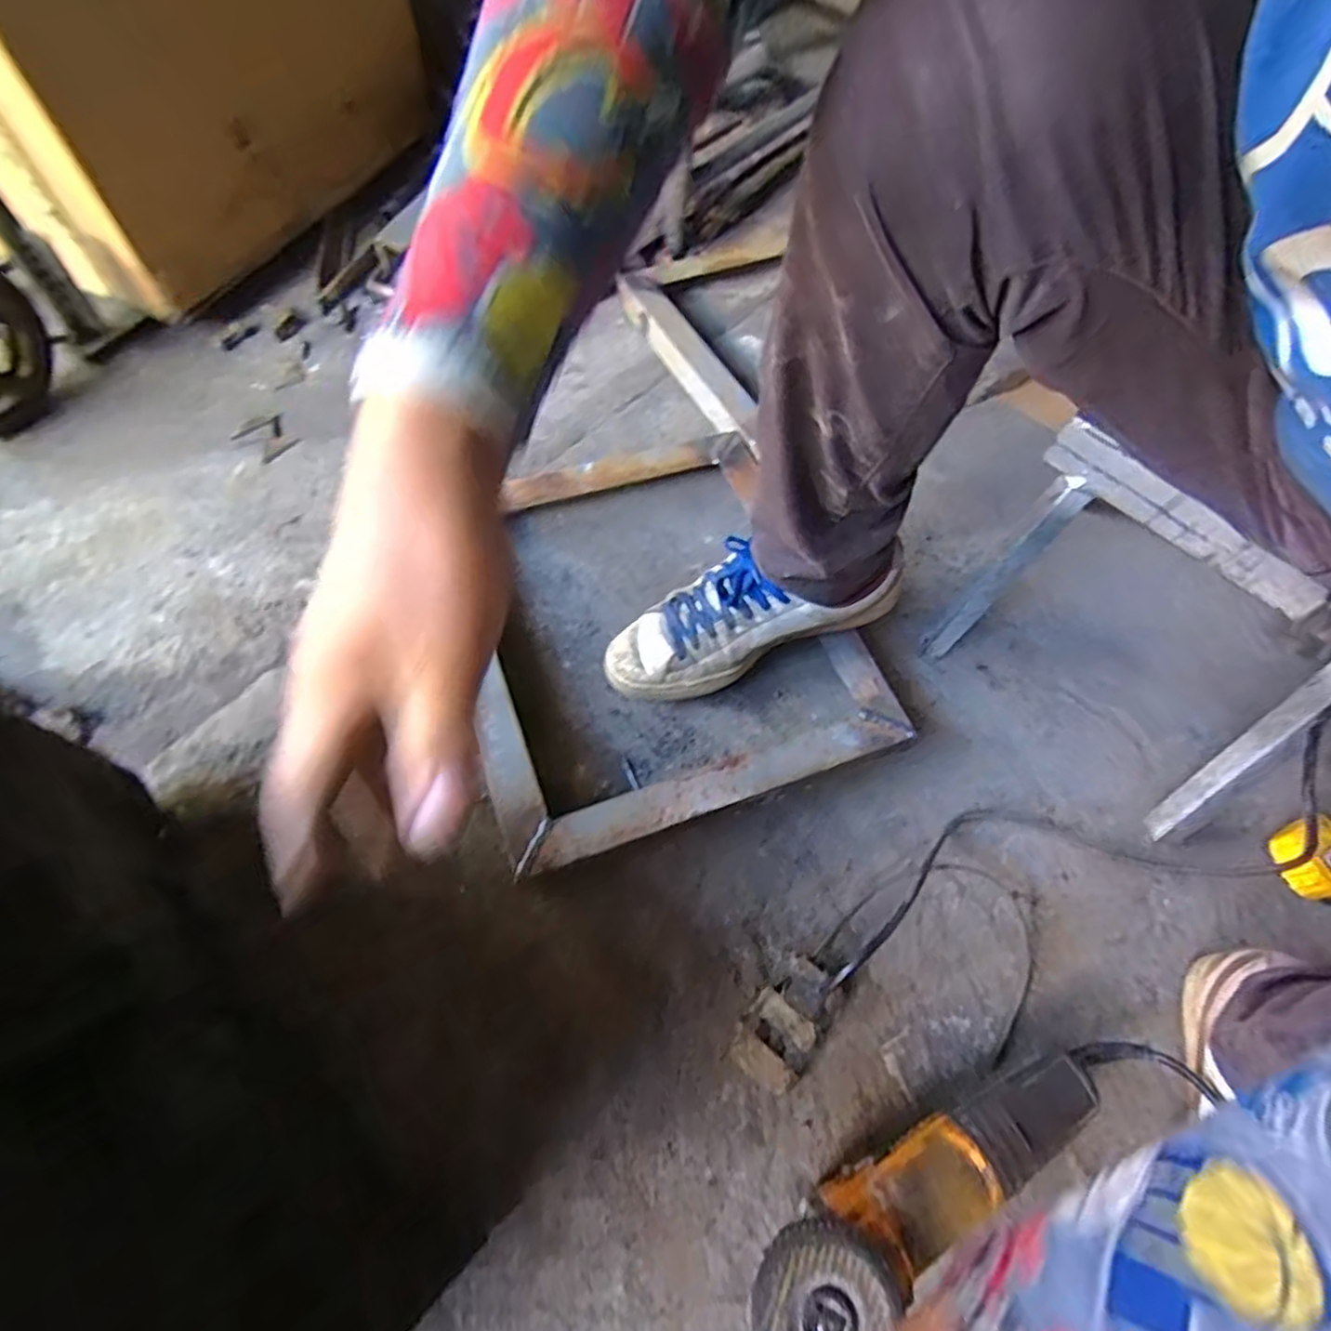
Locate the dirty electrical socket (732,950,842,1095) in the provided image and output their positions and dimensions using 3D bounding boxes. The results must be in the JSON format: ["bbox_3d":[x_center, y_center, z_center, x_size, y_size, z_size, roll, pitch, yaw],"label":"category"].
[{"bbox_3d":[0.090,0.264,0.519,0.053,0.033,0.087,37,65,14],"label":"dirty electrical socket"}]

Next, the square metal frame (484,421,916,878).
[{"bbox_3d":[-0.018,-0.040,0.675,0.364,0.056,0.387,-18,65,-13],"label":"square metal frame"}]

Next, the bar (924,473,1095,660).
[{"bbox_3d":[0.310,-0.085,0.648,0.027,0.202,0.024,46,37,21],"label":"bar"}]

